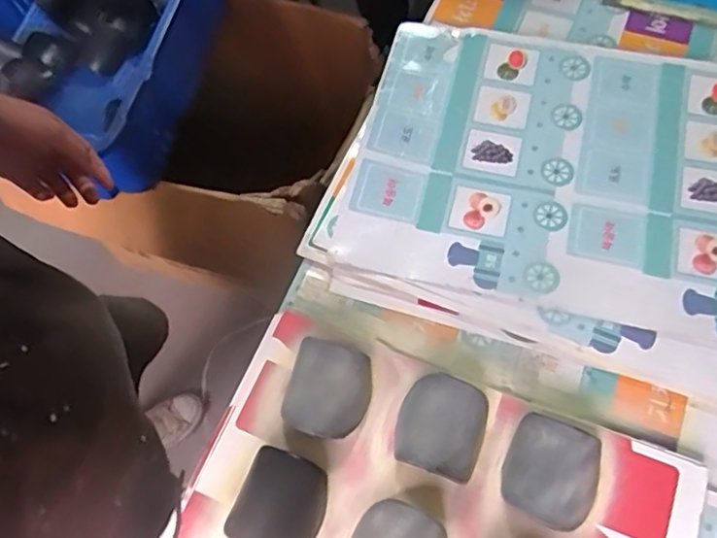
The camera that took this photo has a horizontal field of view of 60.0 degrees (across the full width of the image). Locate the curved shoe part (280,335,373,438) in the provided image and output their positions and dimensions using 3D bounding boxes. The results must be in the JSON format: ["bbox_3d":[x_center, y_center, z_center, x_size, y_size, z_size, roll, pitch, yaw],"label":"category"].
[{"bbox_3d":[-0.032,0.125,0.634,0.084,0.049,0.091,14,67,9],"label":"curved shoe part"}]

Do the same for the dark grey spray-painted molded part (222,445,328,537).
[{"bbox_3d":[-0.074,0.224,0.590,0.085,0.044,0.092,19,67,11],"label":"dark grey spray-painted molded part"}]

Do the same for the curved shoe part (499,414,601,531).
[{"bbox_3d":[0.184,0.195,0.593,0.089,0.051,0.094,24,68,13],"label":"curved shoe part"}]

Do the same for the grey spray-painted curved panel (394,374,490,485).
[{"bbox_3d":[0.082,0.154,0.615,0.087,0.053,0.093,20,67,11],"label":"grey spray-painted curved panel"}]

